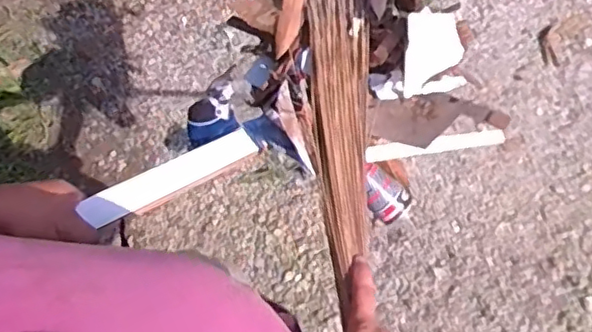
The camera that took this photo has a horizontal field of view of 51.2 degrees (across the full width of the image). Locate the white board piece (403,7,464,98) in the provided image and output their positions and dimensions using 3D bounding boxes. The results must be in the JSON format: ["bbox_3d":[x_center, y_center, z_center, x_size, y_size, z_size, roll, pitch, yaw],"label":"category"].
[{"bbox_3d":[0.158,-0.129,0.712,0.062,0.006,0.094,2,102,5],"label":"white board piece"}]

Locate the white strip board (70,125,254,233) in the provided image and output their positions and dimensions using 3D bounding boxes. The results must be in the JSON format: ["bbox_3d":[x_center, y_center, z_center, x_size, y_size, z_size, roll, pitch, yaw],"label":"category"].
[{"bbox_3d":[-0.136,0.011,0.700,0.223,0.018,0.042,-28,78,-37],"label":"white strip board"}]

